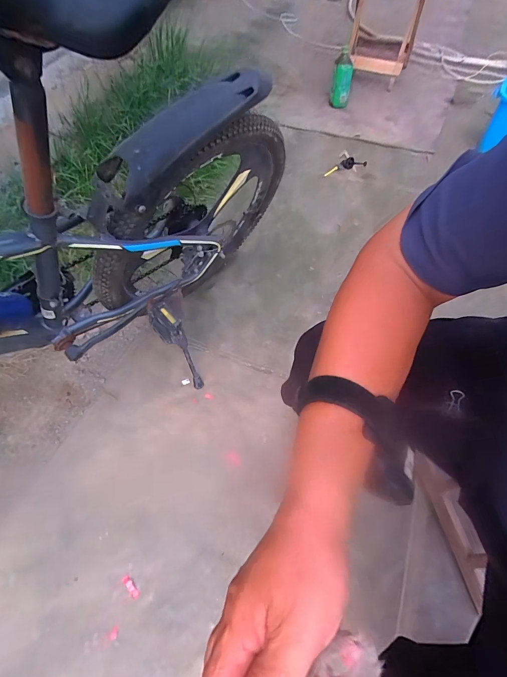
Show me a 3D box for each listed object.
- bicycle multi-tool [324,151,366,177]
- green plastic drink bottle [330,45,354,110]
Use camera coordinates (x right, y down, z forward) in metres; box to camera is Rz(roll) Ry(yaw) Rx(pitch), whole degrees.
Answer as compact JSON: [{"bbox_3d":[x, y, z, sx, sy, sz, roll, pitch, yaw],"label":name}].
[{"bbox_3d":[0.365,-0.668,1.279,0.119,0.028,0.169,30,64,16],"label":"bicycle multi-tool"},{"bbox_3d":[0.377,-1.105,1.414,0.089,0.214,0.080,10,57,10],"label":"green plastic drink bottle"}]

